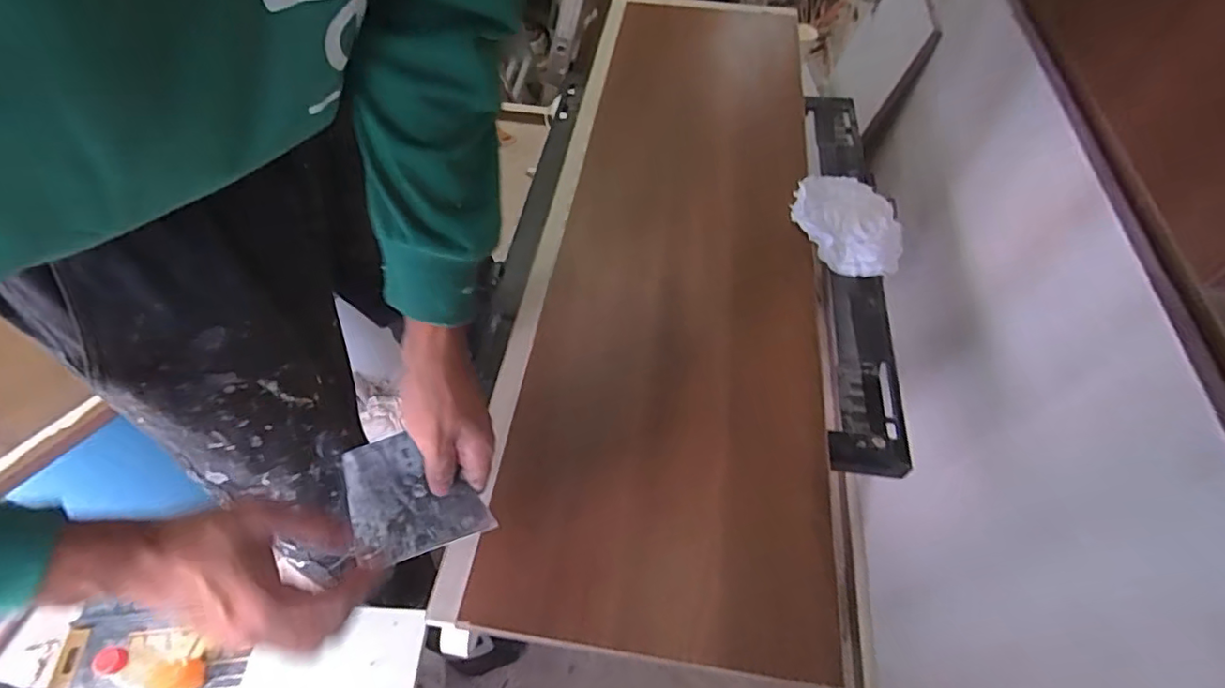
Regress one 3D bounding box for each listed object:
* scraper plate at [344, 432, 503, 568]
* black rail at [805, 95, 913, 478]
[{"bbox_3d":[-0.159,0.117,0.457,0.107,0.007,0.097,-21,72,4],"label":"scraper plate"},{"bbox_3d":[0.310,-0.131,0.752,0.106,0.045,0.629,6,55,4],"label":"black rail"}]

